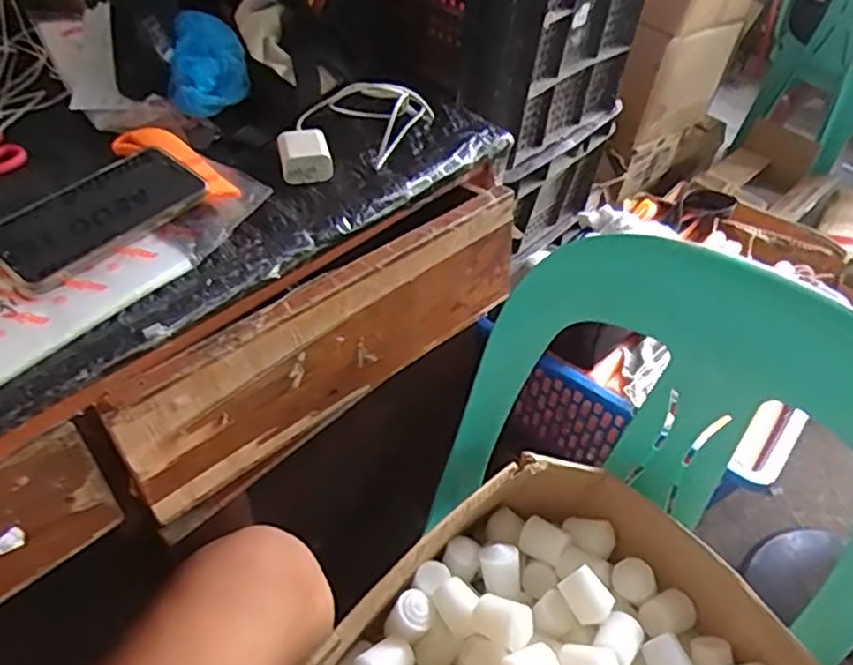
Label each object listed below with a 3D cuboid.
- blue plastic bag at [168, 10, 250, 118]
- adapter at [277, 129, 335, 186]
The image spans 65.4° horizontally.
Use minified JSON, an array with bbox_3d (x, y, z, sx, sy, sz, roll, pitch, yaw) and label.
[{"bbox_3d":[-0.206,-0.252,0.623,0.070,0.052,0.087,-5,46,-8],"label":"blue plastic bag"},{"bbox_3d":[-0.109,-0.160,0.596,0.045,0.032,0.047,-8,47,-11],"label":"adapter"}]

